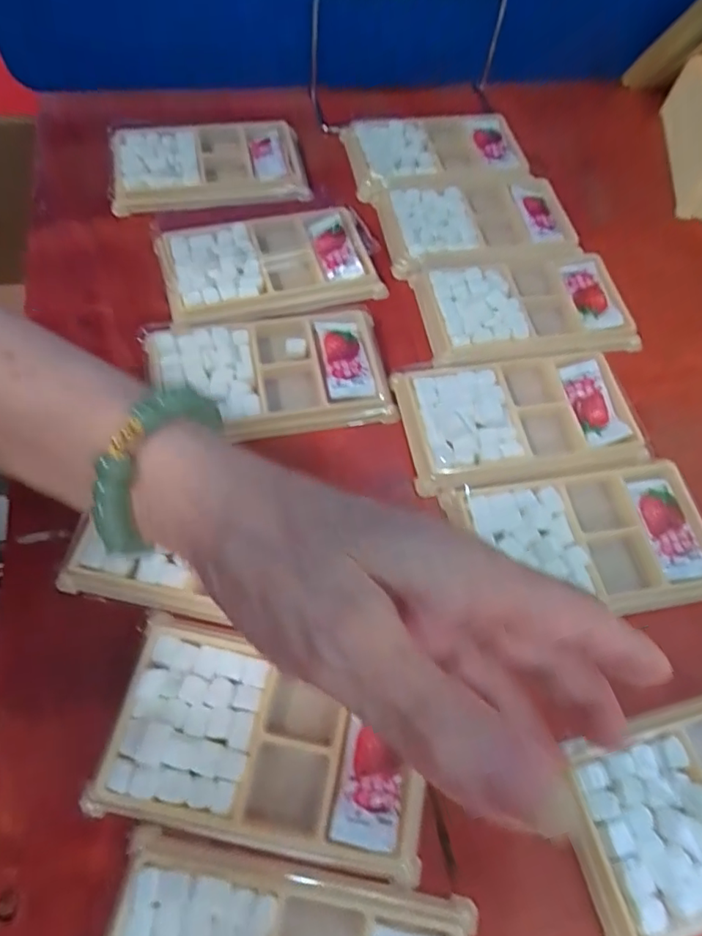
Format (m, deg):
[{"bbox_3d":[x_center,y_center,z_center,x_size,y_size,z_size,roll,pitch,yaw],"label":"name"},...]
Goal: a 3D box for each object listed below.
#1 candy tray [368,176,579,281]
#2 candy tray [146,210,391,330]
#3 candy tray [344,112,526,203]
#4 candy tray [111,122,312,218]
[{"bbox_3d":[0.090,-0.173,0.394,0.131,0.018,0.087,-8,64,-8],"label":"candy tray"},{"bbox_3d":[-0.052,-0.132,0.353,0.132,0.011,0.079,-12,65,-9],"label":"candy tray"},{"bbox_3d":[0.063,-0.245,0.428,0.130,0.017,0.080,-12,65,-10],"label":"candy tray"},{"bbox_3d":[-0.101,-0.221,0.393,0.133,0.014,0.082,-12,65,-9],"label":"candy tray"}]

